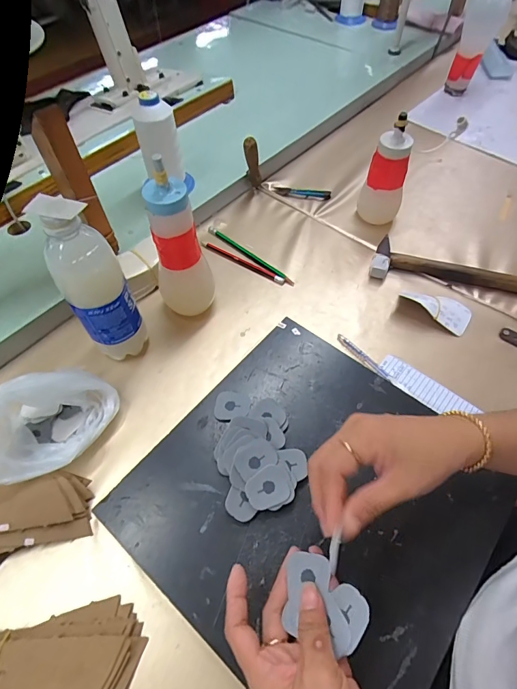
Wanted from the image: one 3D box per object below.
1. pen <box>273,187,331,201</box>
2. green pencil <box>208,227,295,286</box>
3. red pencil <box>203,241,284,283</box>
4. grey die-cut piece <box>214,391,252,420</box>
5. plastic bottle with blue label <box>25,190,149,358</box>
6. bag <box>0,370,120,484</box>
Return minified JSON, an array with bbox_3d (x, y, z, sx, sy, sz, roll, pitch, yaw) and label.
[{"bbox_3d":[0.074,-0.258,0.662,0.096,0.012,0.019,9,57,7],"label":"pen"},{"bbox_3d":[-0.014,-0.136,0.581,0.169,0.004,0.011,36,64,22],"label":"green pencil"},{"bbox_3d":[-0.027,-0.123,0.575,0.147,0.007,0.011,29,61,18],"label":"red pencil"},{"bbox_3d":[-0.028,0.066,0.421,0.038,0.004,0.033,4,57,3],"label":"grey die-cut piece"},{"bbox_3d":[-0.170,-0.055,0.414,0.059,0.206,0.054,0,56,1],"label":"plastic bottle with blue label"},{"bbox_3d":[-0.208,0.082,0.393,0.122,0.086,0.097,-17,58,-10],"label":"bag"}]

